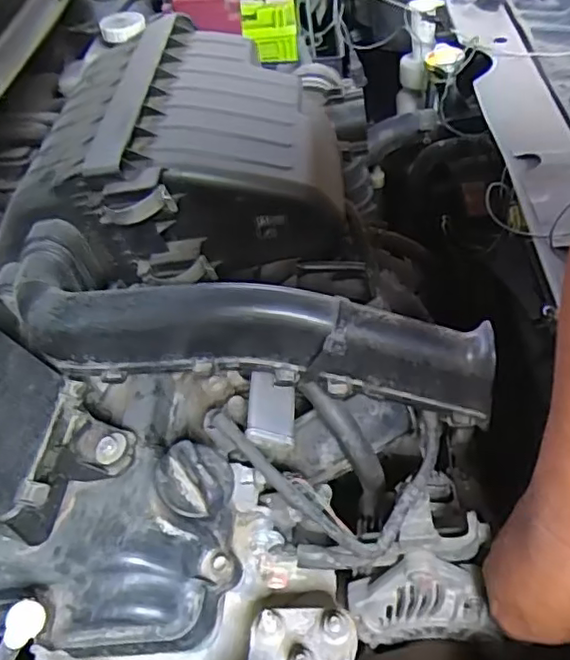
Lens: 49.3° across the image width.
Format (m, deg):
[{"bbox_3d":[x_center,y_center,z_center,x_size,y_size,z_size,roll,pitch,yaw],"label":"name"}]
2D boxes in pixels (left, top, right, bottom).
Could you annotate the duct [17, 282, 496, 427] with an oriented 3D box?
[{"bbox_3d":[-0.017,0.007,0.398,0.292,0.081,0.045,2,48,6],"label":"duct"}]

